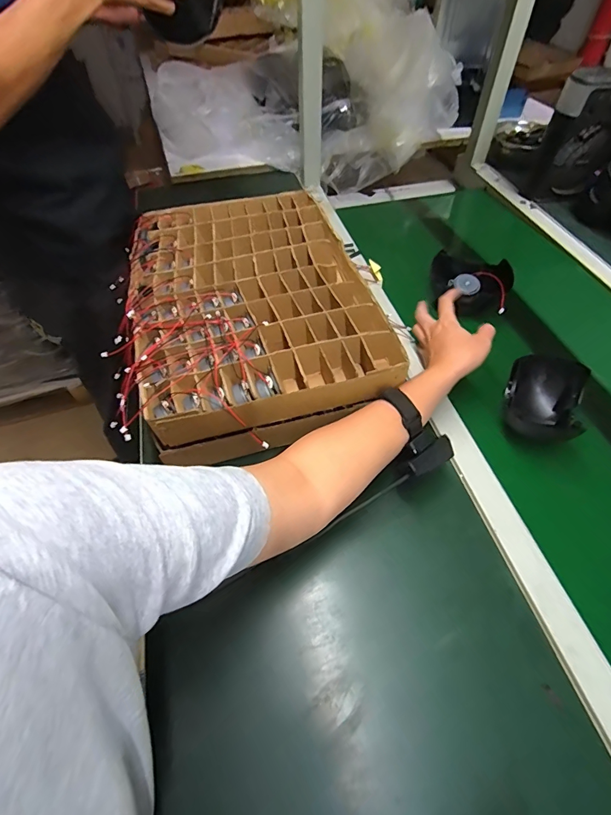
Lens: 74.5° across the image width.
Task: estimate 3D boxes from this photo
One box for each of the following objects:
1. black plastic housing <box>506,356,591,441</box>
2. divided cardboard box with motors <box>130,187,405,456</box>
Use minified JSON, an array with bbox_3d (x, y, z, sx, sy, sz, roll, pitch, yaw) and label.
[{"bbox_3d":[0.315,-0.009,0.540,0.090,0.066,0.115,25,57,18],"label":"black plastic housing"},{"bbox_3d":[-0.086,-0.162,0.597,0.322,0.081,0.439,-13,54,-9],"label":"divided cardboard box with motors"}]

